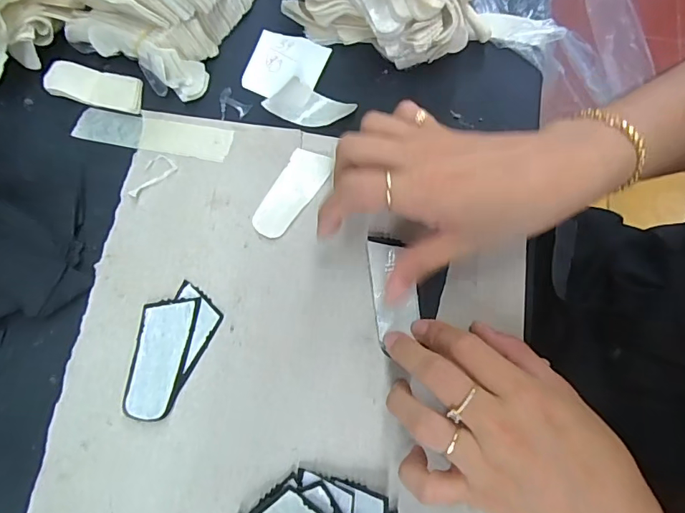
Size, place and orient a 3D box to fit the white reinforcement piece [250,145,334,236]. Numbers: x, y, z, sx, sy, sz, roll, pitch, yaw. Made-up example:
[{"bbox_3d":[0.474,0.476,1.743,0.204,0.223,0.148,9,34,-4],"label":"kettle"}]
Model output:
[{"bbox_3d":[-0.034,-0.042,0.307,0.027,0.004,0.065,29,80,11],"label":"white reinforcement piece"}]

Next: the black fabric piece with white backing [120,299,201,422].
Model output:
[{"bbox_3d":[-0.109,0.060,0.277,0.032,0.005,0.071,6,75,0],"label":"black fabric piece with white backing"}]

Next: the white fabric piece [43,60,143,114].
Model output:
[{"bbox_3d":[-0.173,-0.119,0.322,0.068,0.007,0.025,12,75,2],"label":"white fabric piece"}]

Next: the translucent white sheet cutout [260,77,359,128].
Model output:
[{"bbox_3d":[-0.021,-0.106,0.318,0.057,0.012,0.029,15,75,2],"label":"translucent white sheet cutout"}]

